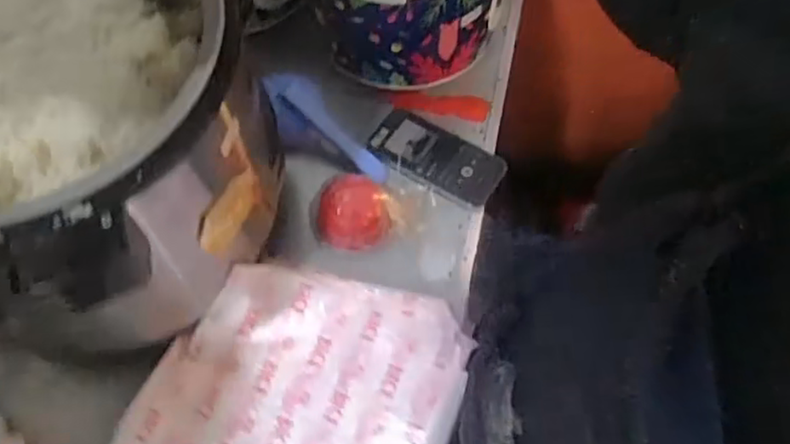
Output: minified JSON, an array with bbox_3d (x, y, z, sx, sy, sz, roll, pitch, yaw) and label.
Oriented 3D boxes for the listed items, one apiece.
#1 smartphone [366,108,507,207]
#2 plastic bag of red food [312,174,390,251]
[{"bbox_3d":[0.050,-0.084,0.842,0.171,0.012,0.090,29,68,14],"label":"smartphone"},{"bbox_3d":[-0.050,-0.015,0.784,0.095,0.043,0.087,-16,65,-7],"label":"plastic bag of red food"}]

